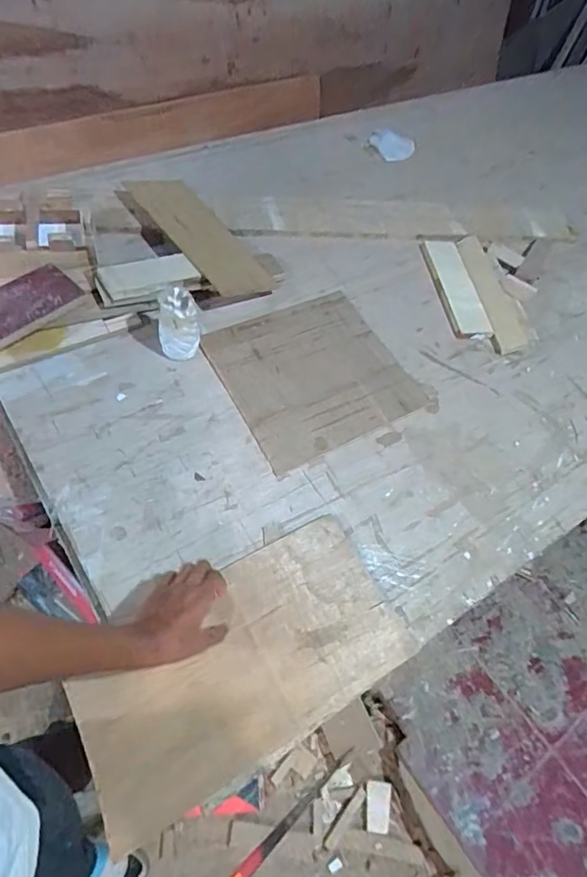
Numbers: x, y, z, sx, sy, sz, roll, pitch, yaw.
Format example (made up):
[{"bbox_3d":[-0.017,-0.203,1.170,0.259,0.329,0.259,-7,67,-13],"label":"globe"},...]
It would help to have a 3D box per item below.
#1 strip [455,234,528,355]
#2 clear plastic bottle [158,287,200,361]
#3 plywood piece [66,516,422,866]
[{"bbox_3d":[0.404,-0.306,1.099,0.068,0.023,0.315,-3,59,-11],"label":"strip"},{"bbox_3d":[-0.192,-0.183,0.870,0.064,0.111,0.059,-29,67,-24],"label":"clear plastic bottle"},{"bbox_3d":[-0.062,0.277,0.667,0.402,0.012,0.222,-24,66,-20],"label":"plywood piece"}]

